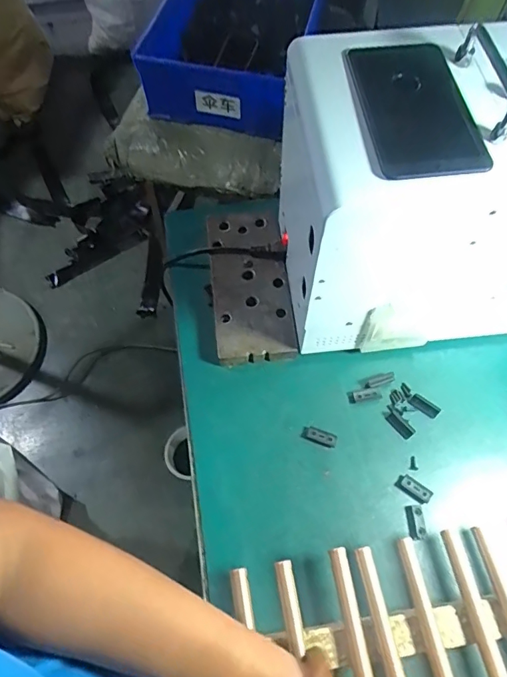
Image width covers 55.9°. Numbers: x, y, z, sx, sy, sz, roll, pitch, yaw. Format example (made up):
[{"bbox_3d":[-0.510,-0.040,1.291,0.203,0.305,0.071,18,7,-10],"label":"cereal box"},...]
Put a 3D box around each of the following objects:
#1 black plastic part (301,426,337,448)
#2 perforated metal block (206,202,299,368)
[{"bbox_3d":[0.080,0.118,0.578,0.042,0.004,0.017,18,66,9],"label":"black plastic part"},{"bbox_3d":[-0.007,-0.082,0.664,0.105,0.039,0.248,-5,64,-2],"label":"perforated metal block"}]

